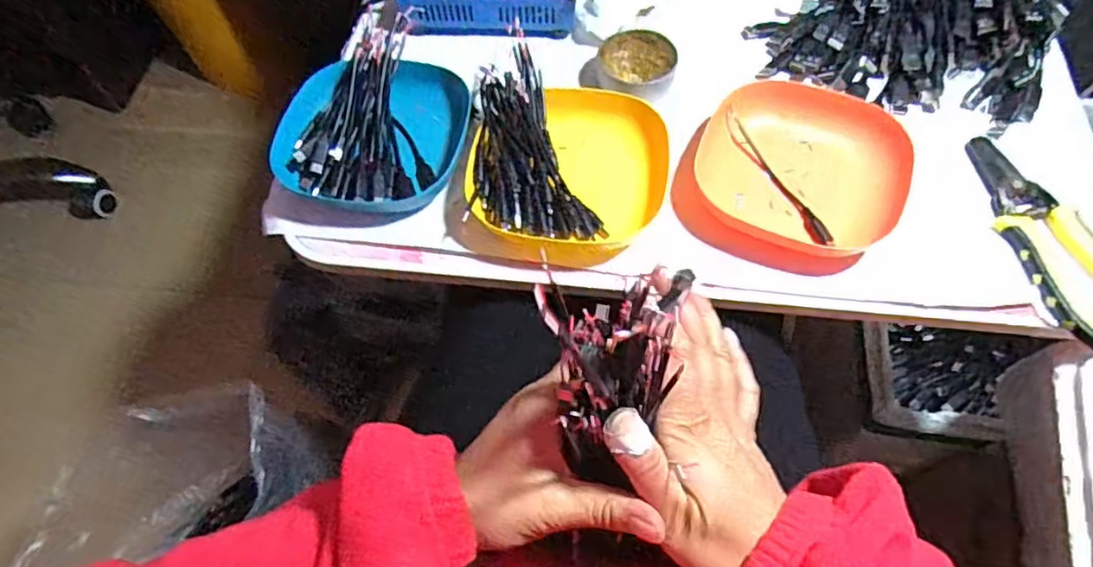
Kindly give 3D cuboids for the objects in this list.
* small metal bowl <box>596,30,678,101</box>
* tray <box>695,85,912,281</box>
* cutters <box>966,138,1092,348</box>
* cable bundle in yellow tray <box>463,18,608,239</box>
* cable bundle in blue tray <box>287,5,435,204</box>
[{"bbox_3d":[0.073,-0.176,0.510,0.061,0.024,0.060,-1,62,2],"label":"small metal bowl"},{"bbox_3d":[0.177,-0.079,0.450,0.147,0.039,0.140,18,64,12],"label":"tray"},{"bbox_3d":[0.339,-0.036,0.420,0.060,0.013,0.167,-9,62,-2],"label":"cutters"},{"bbox_3d":[-0.007,-0.114,0.462,0.088,0.034,0.167,0,62,3],"label":"cable bundle in yellow tray"},{"bbox_3d":[-0.141,-0.134,0.485,0.106,0.037,0.162,-2,62,2],"label":"cable bundle in blue tray"}]

